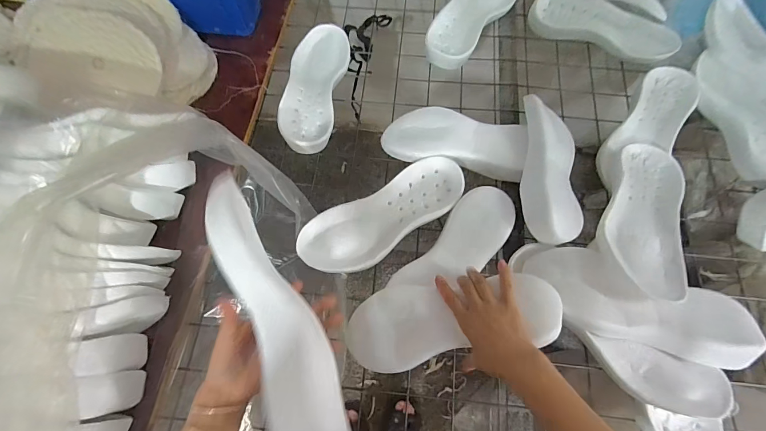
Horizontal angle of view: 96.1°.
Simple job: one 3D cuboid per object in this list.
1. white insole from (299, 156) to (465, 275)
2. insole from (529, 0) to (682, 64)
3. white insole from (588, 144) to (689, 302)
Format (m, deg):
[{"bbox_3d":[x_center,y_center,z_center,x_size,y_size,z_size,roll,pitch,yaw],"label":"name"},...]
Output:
[{"bbox_3d":[0.004,-0.001,0.573,0.288,0.021,0.108,-29,72,-10],"label":"white insole"},{"bbox_3d":[0.450,-0.391,0.710,0.282,0.032,0.105,24,71,9],"label":"insole"},{"bbox_3d":[0.405,-0.001,0.524,0.117,0.070,0.293,29,72,11],"label":"white insole"}]

